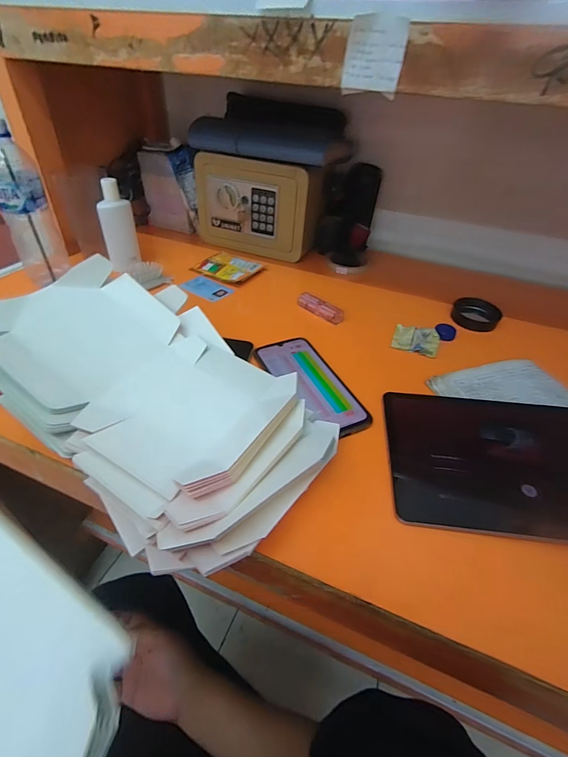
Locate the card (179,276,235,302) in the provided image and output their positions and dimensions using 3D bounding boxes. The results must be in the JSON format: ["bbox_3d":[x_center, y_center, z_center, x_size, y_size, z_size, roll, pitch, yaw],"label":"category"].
[{"bbox_3d":[-0.134,-0.157,0.632,0.094,0.007,0.051,28,54,27],"label":"card"}]

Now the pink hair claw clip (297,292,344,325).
[{"bbox_3d":[0.057,-0.115,0.581,0.082,0.016,0.025,34,48,30],"label":"pink hair claw clip"}]

